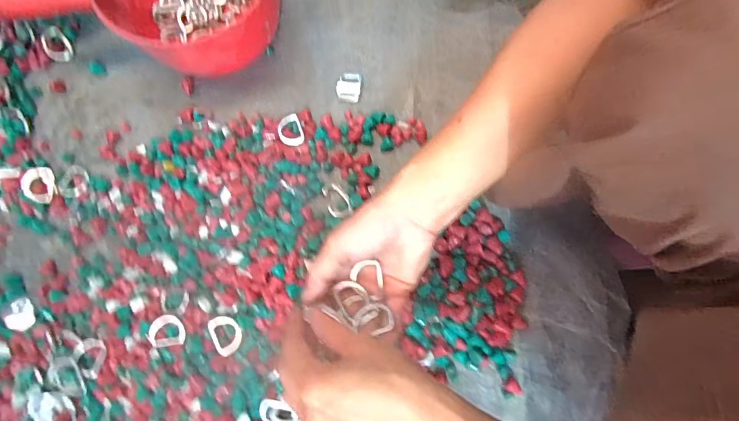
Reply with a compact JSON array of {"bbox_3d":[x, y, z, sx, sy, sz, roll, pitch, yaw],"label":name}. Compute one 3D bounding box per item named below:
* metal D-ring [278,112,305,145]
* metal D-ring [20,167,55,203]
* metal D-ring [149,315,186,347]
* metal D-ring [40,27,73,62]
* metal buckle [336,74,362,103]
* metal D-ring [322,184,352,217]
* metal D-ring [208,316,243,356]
[{"bbox_3d":[-0.085,-0.088,0.458,0.027,0.007,0.038,-7,67,-7],"label":"metal D-ring"},{"bbox_3d":[-0.352,-0.027,0.452,0.028,0.005,0.039,-2,79,-30],"label":"metal D-ring"},{"bbox_3d":[-0.197,0.118,0.417,0.034,0.007,0.029,-7,79,0],"label":"metal D-ring"},{"bbox_3d":[-0.366,-0.194,0.497,0.029,0.004,0.038,-20,106,-8],"label":"metal D-ring"},{"bbox_3d":[-0.023,-0.141,0.482,0.026,0.004,0.033,8,78,3],"label":"metal buckle"},{"bbox_3d":[-0.035,-0.012,0.452,0.024,0.007,0.040,-25,72,6],"label":"metal D-ring"},{"bbox_3d":[-0.139,0.119,0.413,0.029,0.007,0.037,-30,80,-4],"label":"metal D-ring"}]

